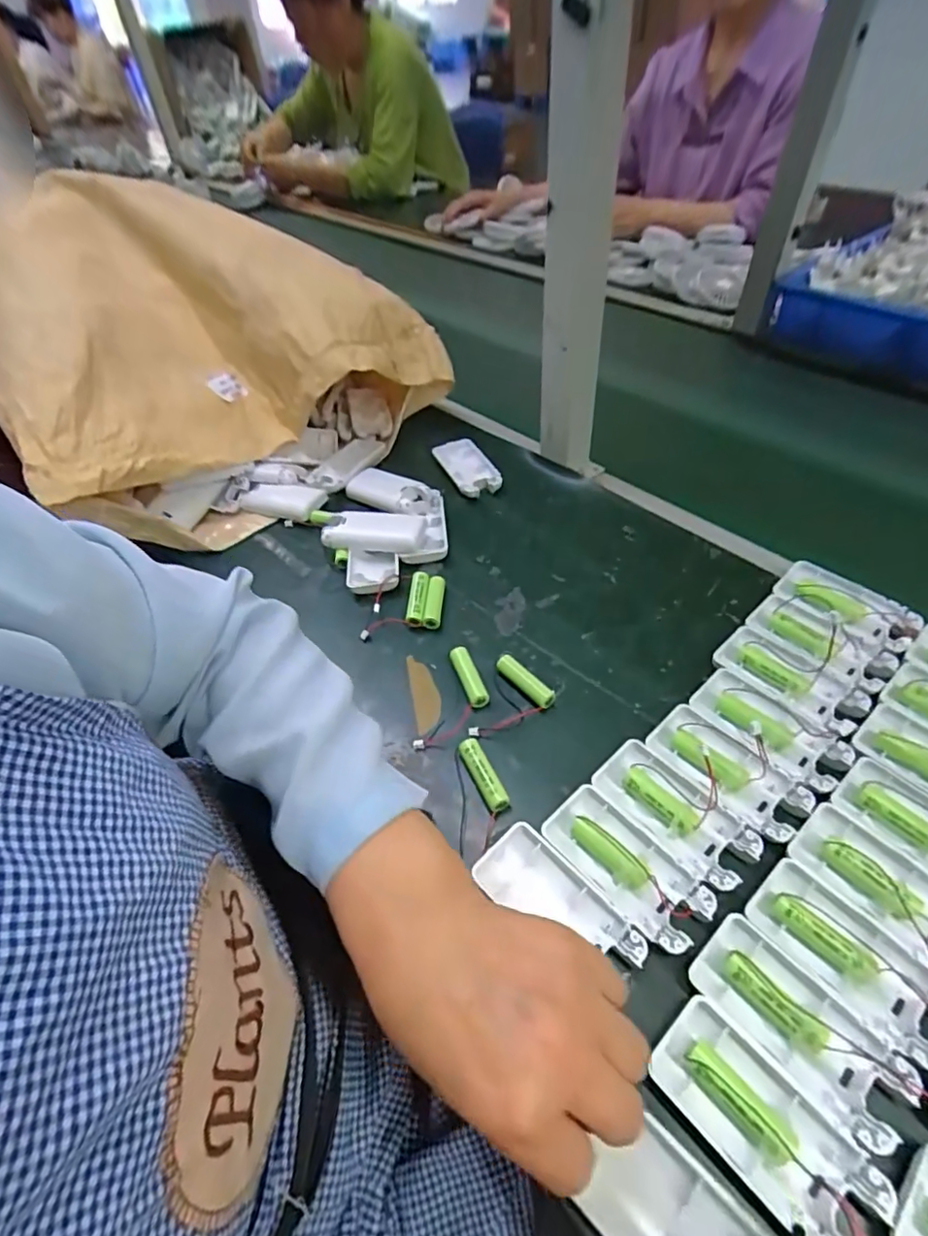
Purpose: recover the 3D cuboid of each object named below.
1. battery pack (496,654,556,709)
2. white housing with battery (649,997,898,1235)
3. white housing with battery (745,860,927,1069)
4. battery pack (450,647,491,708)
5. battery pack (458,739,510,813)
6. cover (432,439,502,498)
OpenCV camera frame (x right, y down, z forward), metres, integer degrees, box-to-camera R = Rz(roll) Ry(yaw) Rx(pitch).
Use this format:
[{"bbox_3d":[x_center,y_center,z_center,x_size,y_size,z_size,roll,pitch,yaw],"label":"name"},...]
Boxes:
[{"bbox_3d":[0.045,0.047,0.425,0.014,0.014,0.050,-35,54,-24],"label":"battery pack"},{"bbox_3d":[0.132,0.225,0.256,0.046,0.019,0.093,-35,54,-24],"label":"white housing with battery"},{"bbox_3d":[0.195,0.172,0.292,0.047,0.012,0.095,-32,53,-22],"label":"white housing with battery"},{"bbox_3d":[0.004,0.044,0.431,0.014,0.012,0.051,-18,49,-11],"label":"battery pack"},{"bbox_3d":[0.012,0.102,0.376,0.014,0.010,0.051,-22,49,-15],"label":"battery pack"},{"bbox_3d":[0.004,-0.160,0.612,0.046,0.014,0.092,-22,49,-15],"label":"cover"}]

